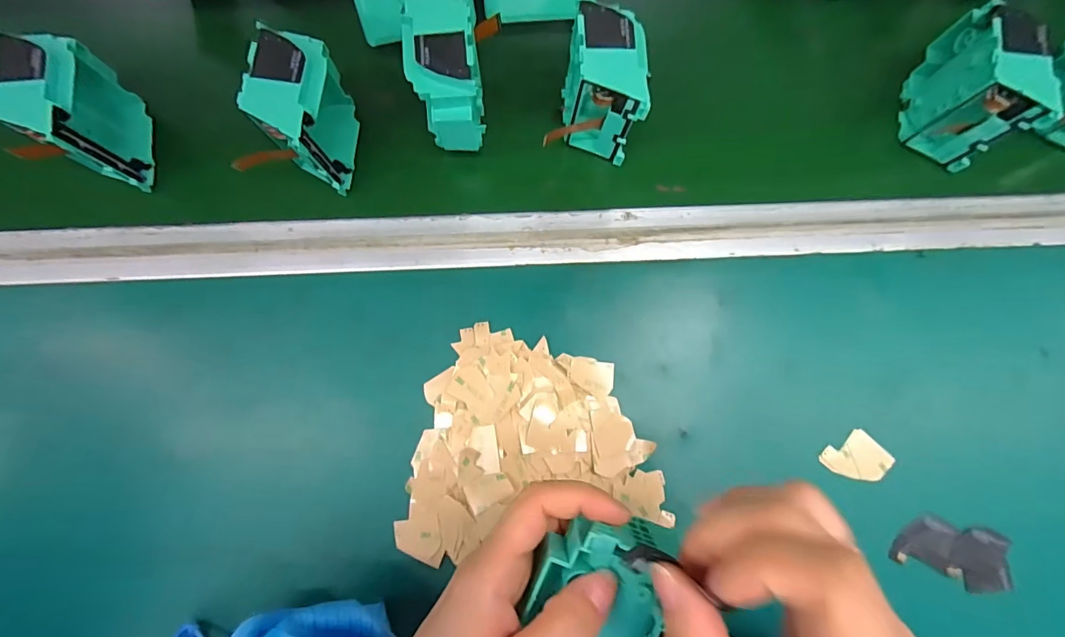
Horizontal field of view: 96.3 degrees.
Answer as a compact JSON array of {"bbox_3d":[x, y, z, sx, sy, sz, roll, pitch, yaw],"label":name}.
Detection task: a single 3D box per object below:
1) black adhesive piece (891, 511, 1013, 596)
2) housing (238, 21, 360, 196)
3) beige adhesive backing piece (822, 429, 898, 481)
[{"bbox_3d":[0.267,0.149,0.303,0.071,0.005,0.038,14,81,2],"label":"black adhesive piece"},{"bbox_3d":[-0.144,-0.126,0.309,0.039,0.085,0.082,3,81,1],"label":"housing"},{"bbox_3d":[0.210,0.091,0.308,0.036,0.004,0.033,44,84,6],"label":"beige adhesive backing piece"}]

